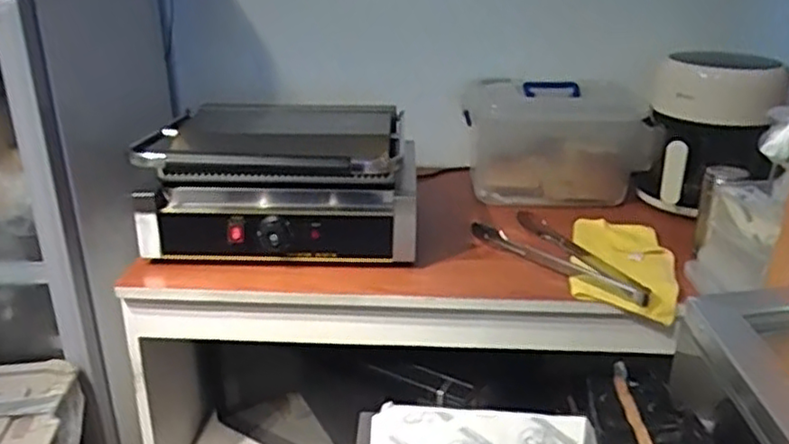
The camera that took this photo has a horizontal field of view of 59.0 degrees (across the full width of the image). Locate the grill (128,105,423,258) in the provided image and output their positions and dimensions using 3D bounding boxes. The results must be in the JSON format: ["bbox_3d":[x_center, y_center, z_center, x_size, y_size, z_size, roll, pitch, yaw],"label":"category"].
[{"bbox_3d":[-0.185,-0.068,1.152,0.426,0.191,0.317,1,23,3],"label":"grill"}]

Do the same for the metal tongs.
[{"bbox_3d":[0.276,0.052,1.112,0.123,0.033,0.315,-17,29,-35],"label":"metal tongs"}]

